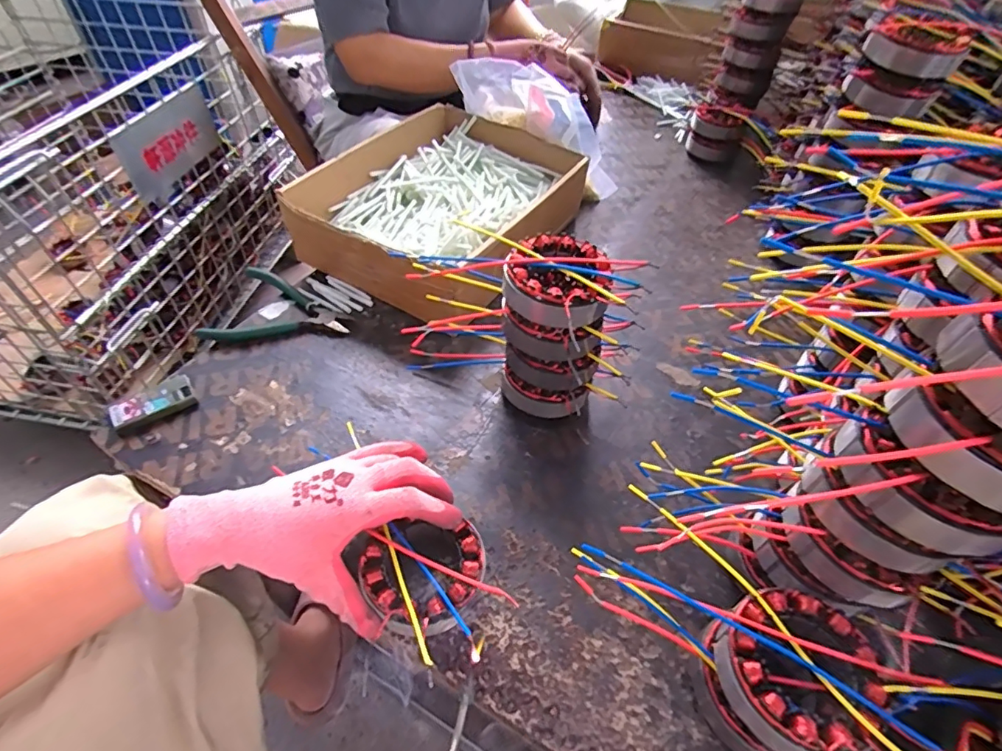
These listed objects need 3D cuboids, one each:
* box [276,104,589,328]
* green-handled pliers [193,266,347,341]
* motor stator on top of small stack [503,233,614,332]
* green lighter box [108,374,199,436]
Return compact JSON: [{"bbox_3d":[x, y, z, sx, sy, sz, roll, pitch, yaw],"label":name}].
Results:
[{"bbox_3d":[-0.066,-0.213,0.644,0.243,0.083,0.329,26,52,18],"label":"box"},{"bbox_3d":[-0.243,-0.080,0.559,0.149,0.015,0.097,-3,49,-7],"label":"green-handled pliers"},{"bbox_3d":[0.046,-0.076,0.417,0.087,0.038,0.090,11,49,7],"label":"motor stator on top of small stack"},{"bbox_3d":[-0.317,0.024,0.470,0.066,0.016,0.033,-26,55,-25],"label":"green lighter box"}]

